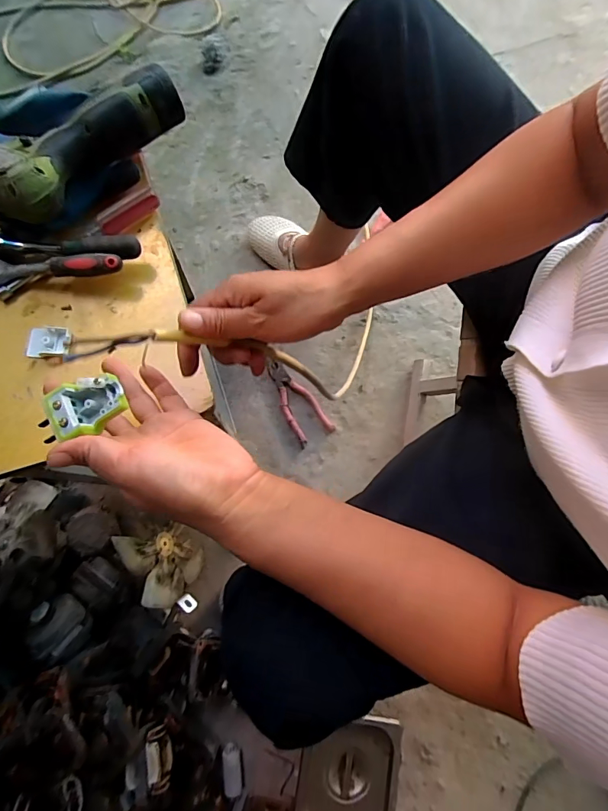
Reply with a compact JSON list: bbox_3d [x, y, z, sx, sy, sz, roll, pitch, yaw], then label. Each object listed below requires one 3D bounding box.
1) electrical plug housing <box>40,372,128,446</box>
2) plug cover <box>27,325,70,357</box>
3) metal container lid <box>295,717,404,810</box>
[{"bbox_3d":[-0.140,0.001,0.274,0.050,0.014,0.035,-19,78,-4],"label":"electrical plug housing"},{"bbox_3d":[-0.236,-0.059,0.394,0.038,0.006,0.028,-7,78,0],"label":"plug cover"},{"bbox_3d":[0.072,0.586,0.672,0.160,0.011,0.165,12,72,-6],"label":"metal container lid"}]

